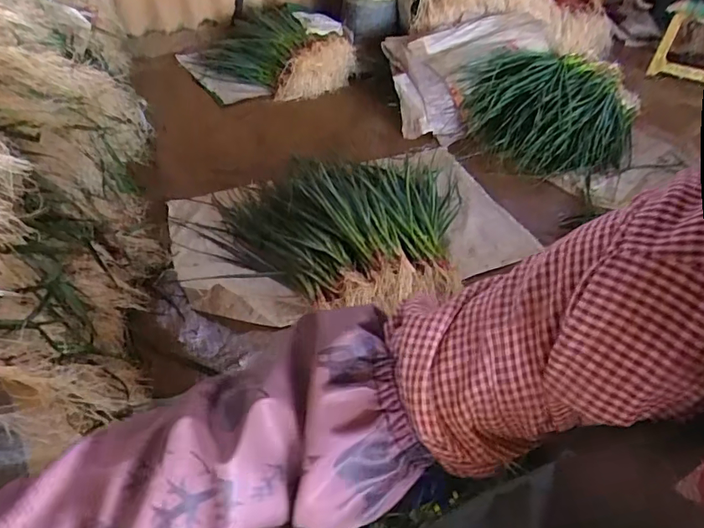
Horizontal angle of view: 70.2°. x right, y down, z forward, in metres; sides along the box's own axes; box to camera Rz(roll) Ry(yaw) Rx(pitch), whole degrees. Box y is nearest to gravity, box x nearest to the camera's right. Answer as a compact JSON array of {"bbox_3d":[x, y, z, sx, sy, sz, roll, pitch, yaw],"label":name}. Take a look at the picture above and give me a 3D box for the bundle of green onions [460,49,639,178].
[{"bbox_3d":[0.561,-0.454,1.398,0.435,0.180,0.444,0,43,0],"label":"bundle of green onions"}]

